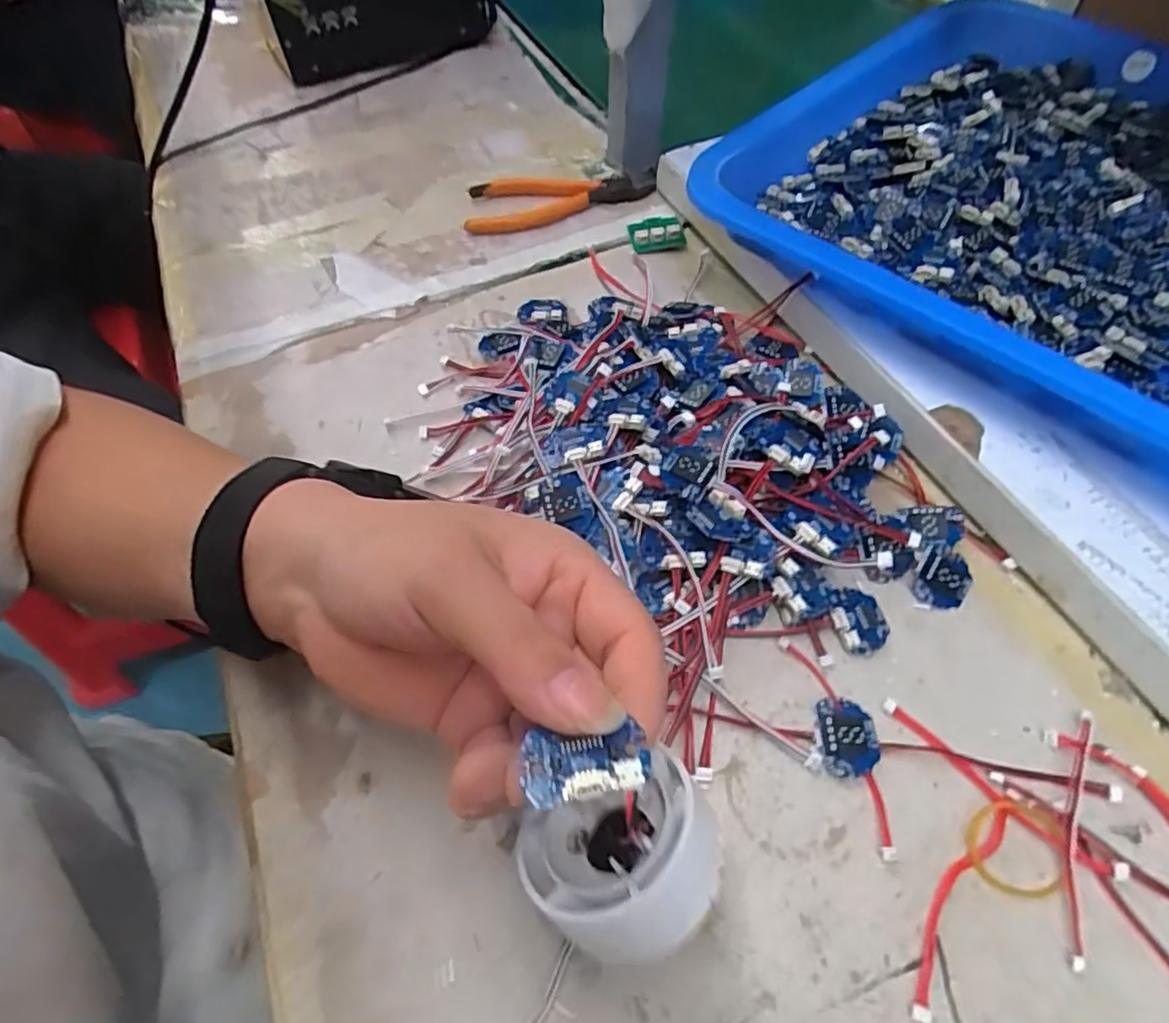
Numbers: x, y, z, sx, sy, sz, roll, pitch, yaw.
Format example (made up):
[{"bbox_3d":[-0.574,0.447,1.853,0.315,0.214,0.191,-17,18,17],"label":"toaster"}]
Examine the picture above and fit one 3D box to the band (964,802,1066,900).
[{"bbox_3d":[0.151,0.117,0.232,0.033,0.004,0.030,0,56,1],"label":"band"}]

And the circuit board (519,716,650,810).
[{"bbox_3d":[0.000,0.057,0.150,0.029,0.004,0.017,-6,40,10],"label":"circuit board"}]

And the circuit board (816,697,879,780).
[{"bbox_3d":[0.100,0.086,0.253,0.022,0.007,0.028,4,56,4],"label":"circuit board"}]

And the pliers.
[{"bbox_3d":[-0.015,-0.212,0.454,0.126,0.007,0.054,-2,56,0],"label":"pliers"}]

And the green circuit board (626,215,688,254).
[{"bbox_3d":[0.047,-0.179,0.432,0.034,0.009,0.023,-9,56,-5],"label":"green circuit board"}]

